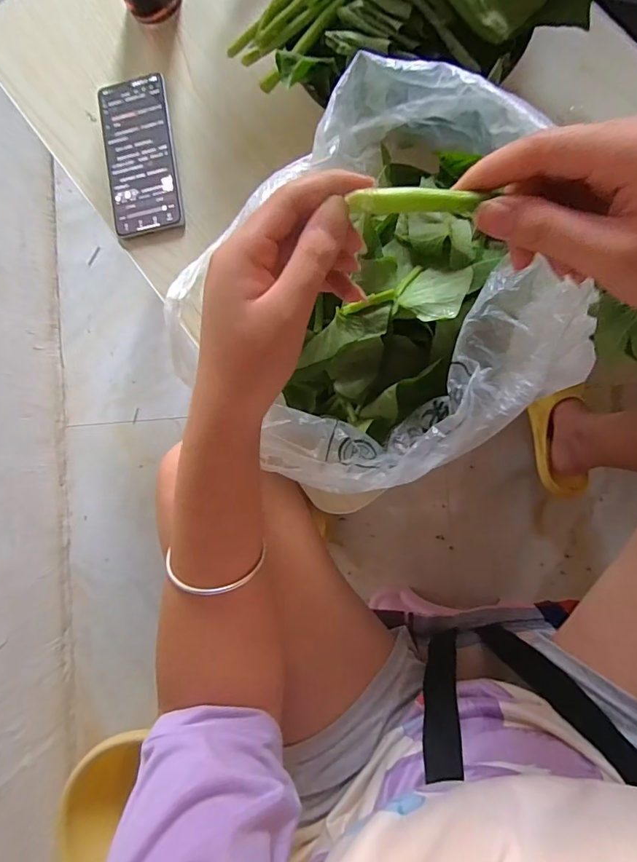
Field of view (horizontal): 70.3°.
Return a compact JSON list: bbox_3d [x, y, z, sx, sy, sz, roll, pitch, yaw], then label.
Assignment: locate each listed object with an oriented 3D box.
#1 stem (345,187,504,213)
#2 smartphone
[{"bbox_3d":[0.044,-0.105,0.205,0.057,0.005,0.010,5,89,11],"label":"stem"},{"bbox_3d":[-0.184,-0.286,0.469,0.075,0.006,0.163,-8,88,9],"label":"smartphone"}]

